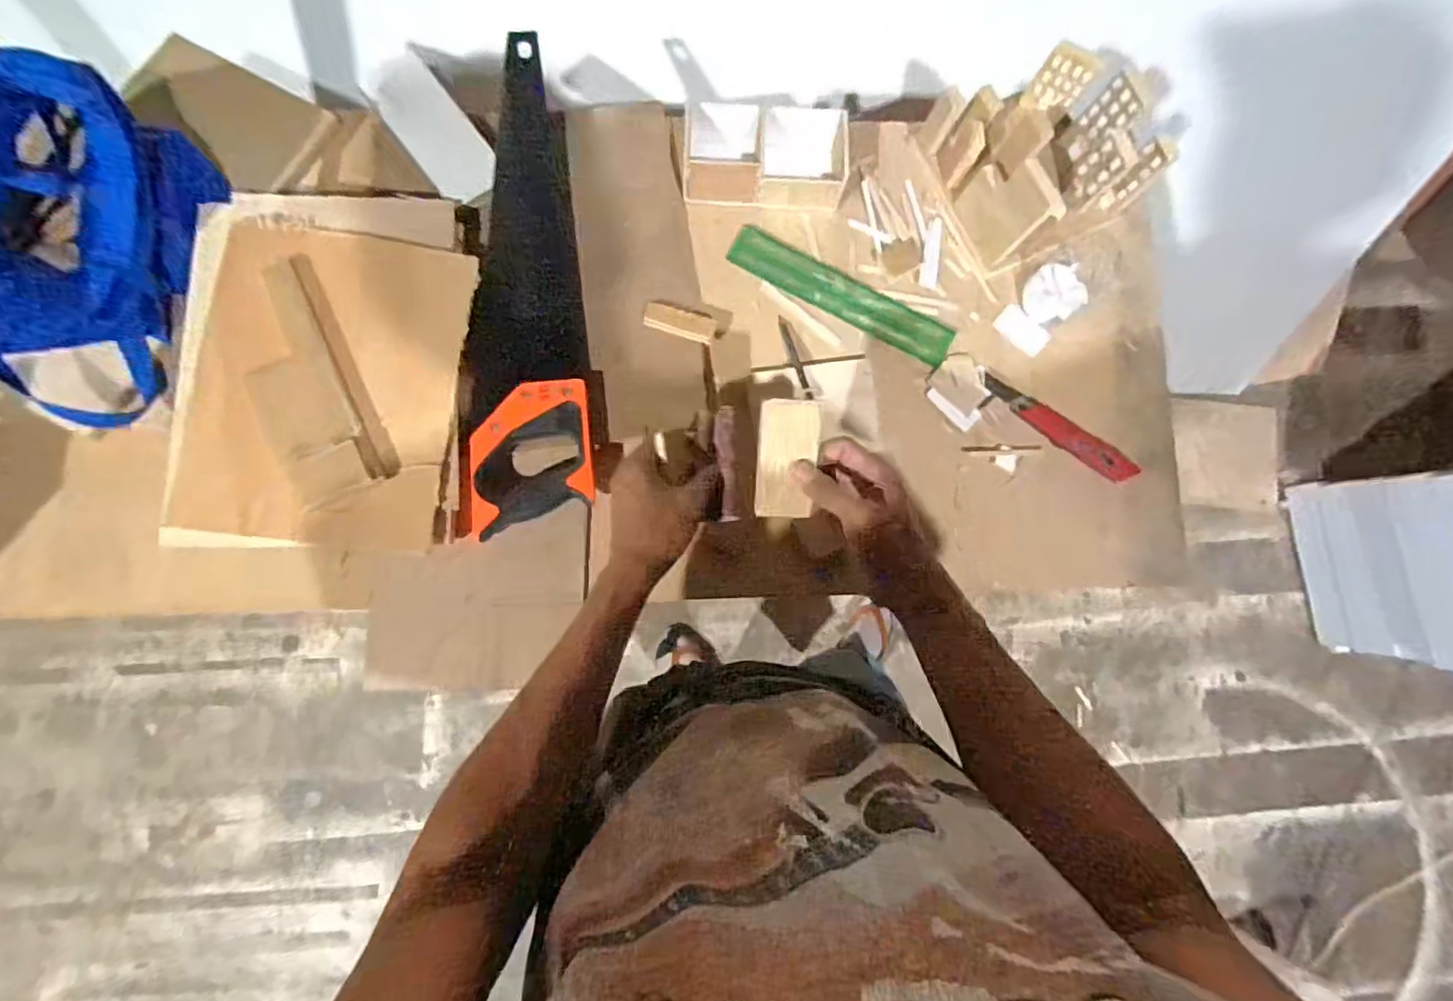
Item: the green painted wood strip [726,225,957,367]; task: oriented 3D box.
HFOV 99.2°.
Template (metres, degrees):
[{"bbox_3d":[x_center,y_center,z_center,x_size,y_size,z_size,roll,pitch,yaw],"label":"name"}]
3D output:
[{"bbox_3d":[0.124,-0.216,0.650,0.248,0.014,0.046,27,83,-2],"label":"green painted wood strip"}]

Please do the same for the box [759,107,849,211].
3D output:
[{"bbox_3d":[0.080,-0.363,0.657,0.099,0.049,0.102,3,81,-2],"label":"box"}]

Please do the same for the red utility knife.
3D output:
[{"bbox_3d":[0.349,-0.074,0.652,0.180,0.017,0.028,35,81,3],"label":"red utility knife"}]

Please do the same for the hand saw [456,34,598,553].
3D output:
[{"bbox_3d":[-0.194,-0.211,0.611,0.112,0.036,0.487,-3,81,-3],"label":"hand saw"}]

